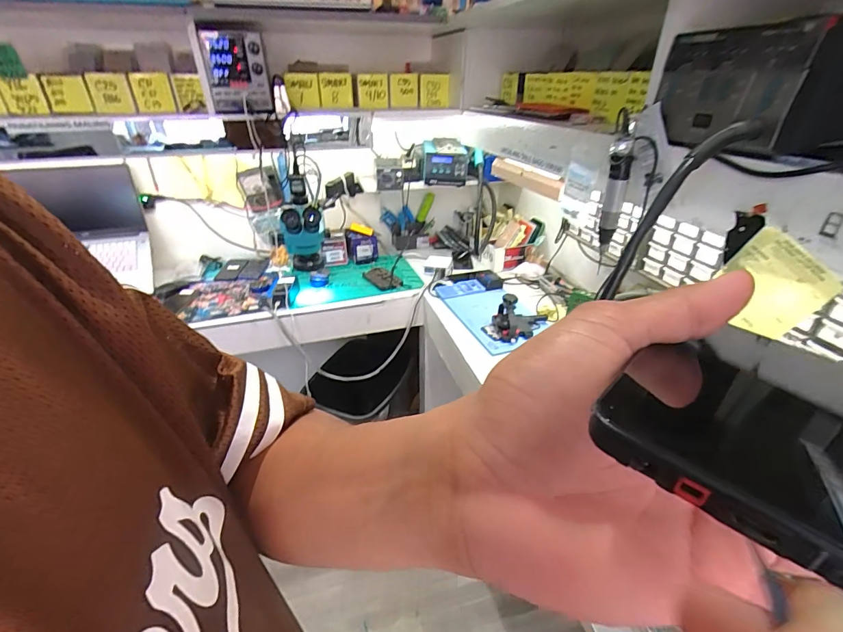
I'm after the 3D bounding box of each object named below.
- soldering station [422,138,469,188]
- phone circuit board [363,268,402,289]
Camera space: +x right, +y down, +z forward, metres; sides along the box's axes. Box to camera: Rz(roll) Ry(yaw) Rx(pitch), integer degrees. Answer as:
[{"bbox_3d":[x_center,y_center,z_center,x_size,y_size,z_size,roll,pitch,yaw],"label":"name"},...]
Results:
[{"bbox_3d":[0.082,-0.537,1.431,0.159,0.139,0.121,1,31,3],"label":"soldering station"},{"bbox_3d":[-0.134,-0.129,1.419,0.086,0.008,0.155,-31,47,-25],"label":"phone circuit board"}]

